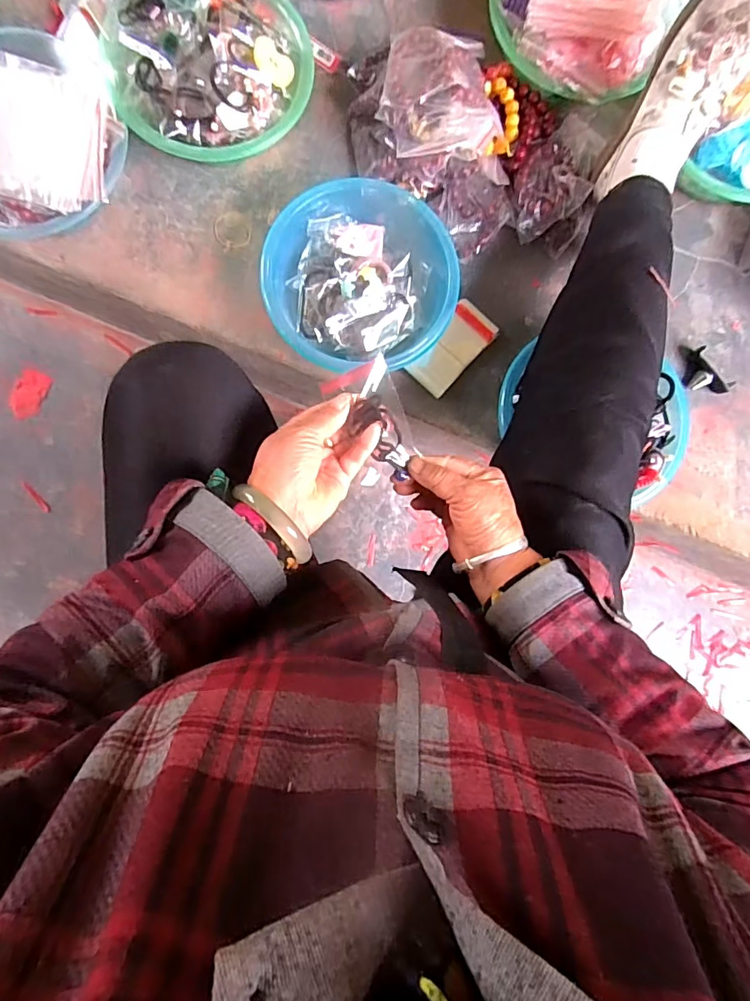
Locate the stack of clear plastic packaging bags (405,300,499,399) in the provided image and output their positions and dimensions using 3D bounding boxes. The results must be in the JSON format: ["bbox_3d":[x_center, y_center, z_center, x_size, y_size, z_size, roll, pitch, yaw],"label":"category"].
[{"bbox_3d":[0.103,-0.196,0.631,0.060,0.016,0.127,38,85,-2],"label":"stack of clear plastic packaging bags"}]

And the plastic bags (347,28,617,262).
[{"bbox_3d":[0.123,-0.439,0.599,0.323,0.103,0.230,11,86,-4],"label":"plastic bags"}]

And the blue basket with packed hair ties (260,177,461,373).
[{"bbox_3d":[-0.021,-0.277,0.594,0.218,0.073,0.229,0,87,-4],"label":"blue basket with packed hair ties"}]

